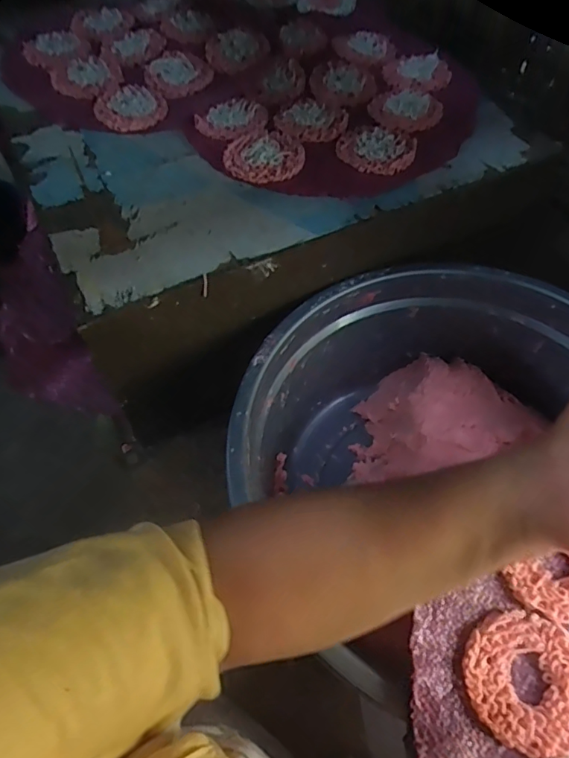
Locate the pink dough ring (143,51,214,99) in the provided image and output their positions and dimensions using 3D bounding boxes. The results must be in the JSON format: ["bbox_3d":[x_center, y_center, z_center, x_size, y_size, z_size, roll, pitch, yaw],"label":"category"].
[{"bbox_3d":[-0.131,-0.362,0.605,0.077,0.013,0.079,0,57,0],"label":"pink dough ring"}]

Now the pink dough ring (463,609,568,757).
[{"bbox_3d":[0.159,0.195,0.329,0.080,0.008,0.079,0,57,0],"label":"pink dough ring"}]

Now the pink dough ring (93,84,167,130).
[{"bbox_3d":[-0.172,-0.306,0.569,0.075,0.009,0.078,-13,58,-8],"label":"pink dough ring"}]

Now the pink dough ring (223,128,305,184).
[{"bbox_3d":[-0.021,-0.234,0.529,0.078,0.007,0.077,6,58,4],"label":"pink dough ring"}]

